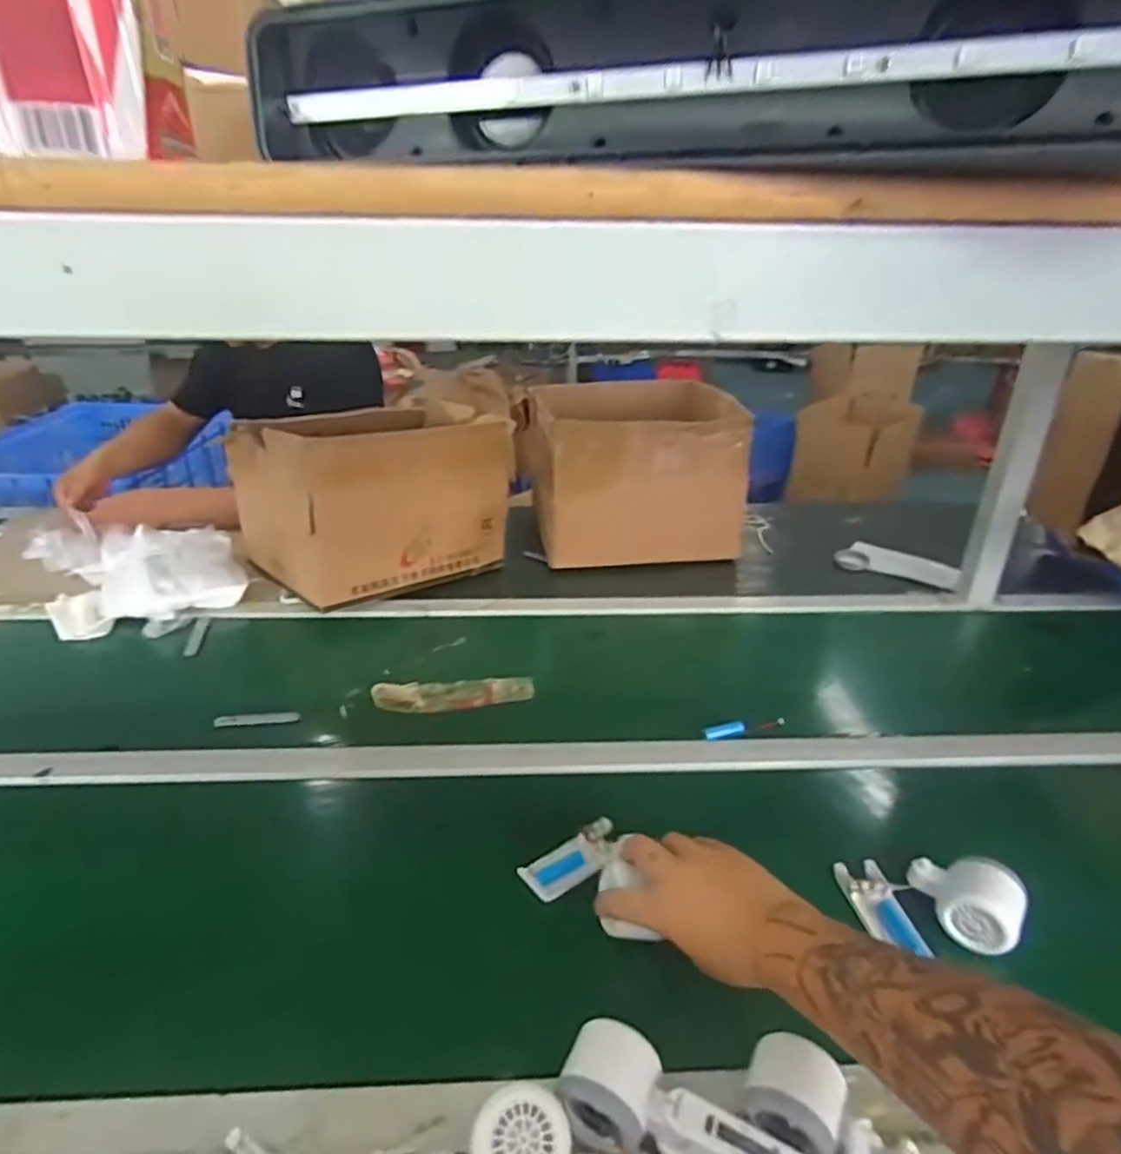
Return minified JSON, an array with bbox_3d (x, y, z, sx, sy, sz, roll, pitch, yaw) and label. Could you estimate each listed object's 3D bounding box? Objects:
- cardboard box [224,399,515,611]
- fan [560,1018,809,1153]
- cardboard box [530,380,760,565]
[{"bbox_3d":[-0.296,-0.127,1.127,0.347,0.263,0.253,-21,34,-37],"label":"cardboard box"},{"bbox_3d":[0.081,0.346,0.437,0.166,0.049,0.054,12,28,21],"label":"fan"},{"bbox_3d":[0.130,-0.193,1.219,0.341,0.264,0.239,-1,27,-5],"label":"cardboard box"}]

